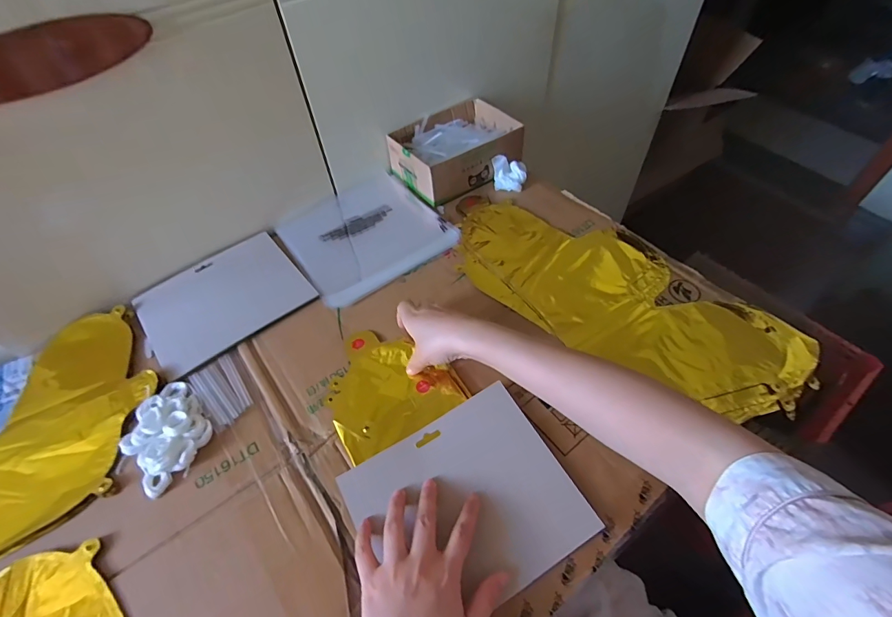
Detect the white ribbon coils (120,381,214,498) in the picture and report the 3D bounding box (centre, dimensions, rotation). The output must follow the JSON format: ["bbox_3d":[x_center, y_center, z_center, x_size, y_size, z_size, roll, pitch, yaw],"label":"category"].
[{"bbox_3d":[-0.287,0.126,0.431,0.074,0.020,0.100,-38,60,-23],"label":"white ribbon coils"}]

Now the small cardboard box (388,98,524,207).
[{"bbox_3d":[0.019,-0.251,0.668,0.187,0.064,0.141,-32,58,-20],"label":"small cardboard box"}]

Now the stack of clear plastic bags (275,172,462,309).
[{"bbox_3d":[-0.121,-0.114,0.623,0.209,0.019,0.220,-30,57,-19],"label":"stack of clear plastic bags"}]

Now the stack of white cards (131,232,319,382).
[{"bbox_3d":[-0.289,-0.014,0.548,0.190,0.010,0.166,-34,59,-21],"label":"stack of white cards"}]

